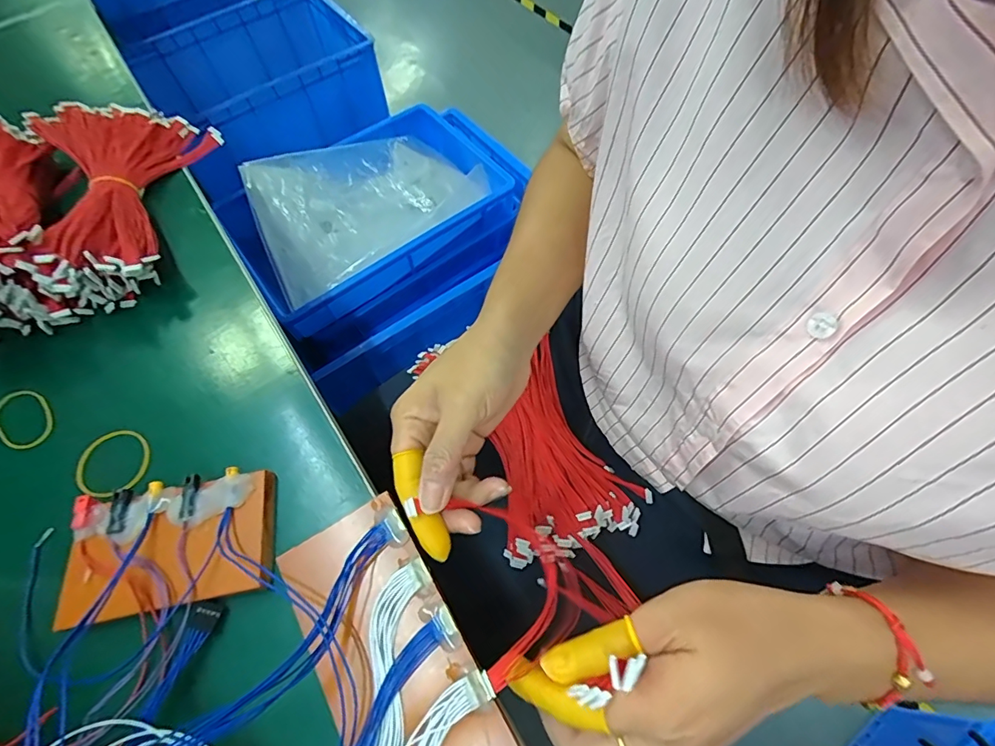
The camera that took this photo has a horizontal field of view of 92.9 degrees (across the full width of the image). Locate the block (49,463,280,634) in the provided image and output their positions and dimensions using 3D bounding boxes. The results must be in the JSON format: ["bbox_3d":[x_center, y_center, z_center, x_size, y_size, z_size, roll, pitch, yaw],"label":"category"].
[{"bbox_3d":[-0.198,0.099,0.281,0.118,0.017,0.073,-13,61,-3],"label":"block"}]

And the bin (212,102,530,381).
[{"bbox_3d":[-0.184,-0.268,0.825,0.492,0.179,0.299,-36,65,-14],"label":"bin"}]

